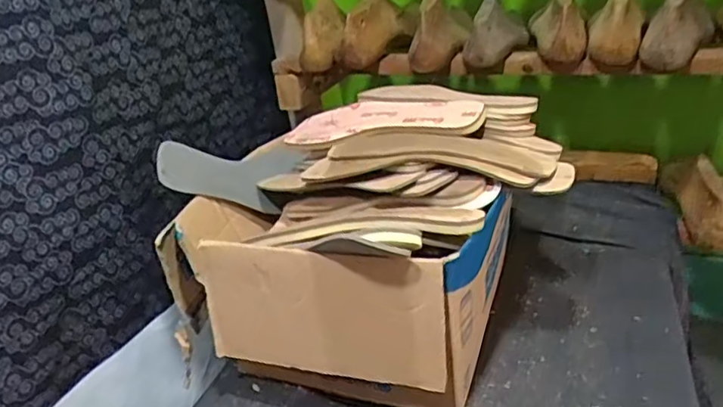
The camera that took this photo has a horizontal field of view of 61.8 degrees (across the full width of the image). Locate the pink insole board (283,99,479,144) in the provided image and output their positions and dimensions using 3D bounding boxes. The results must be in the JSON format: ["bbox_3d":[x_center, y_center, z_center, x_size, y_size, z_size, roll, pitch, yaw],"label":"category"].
[{"bbox_3d":[0.024,-0.099,0.699,0.238,0.009,0.083,-3,39,25],"label":"pink insole board"}]

